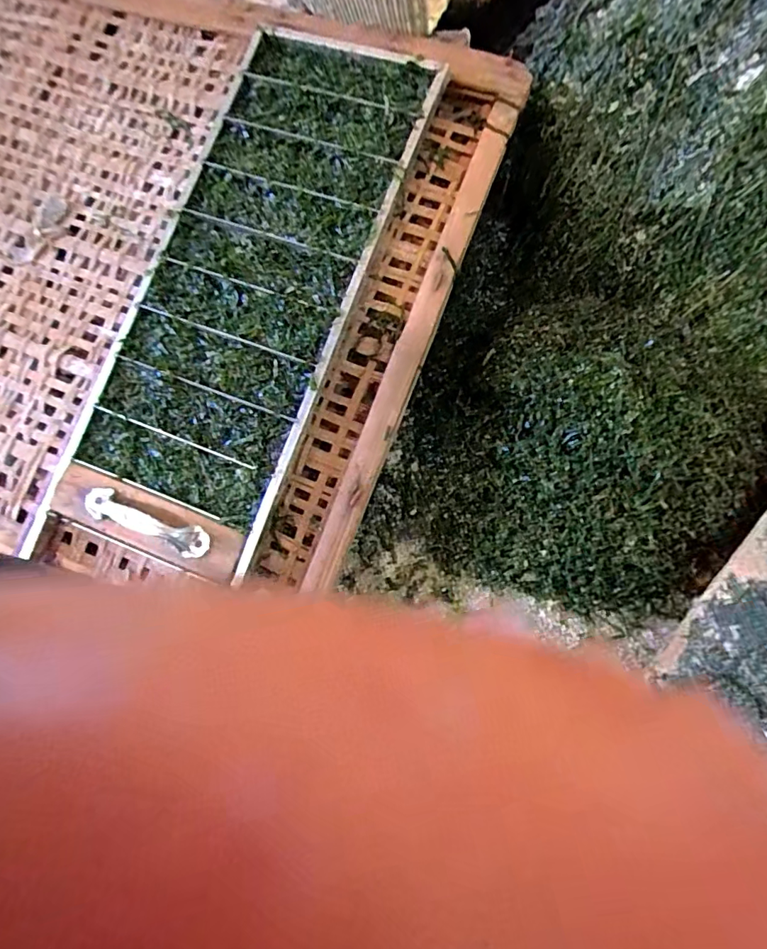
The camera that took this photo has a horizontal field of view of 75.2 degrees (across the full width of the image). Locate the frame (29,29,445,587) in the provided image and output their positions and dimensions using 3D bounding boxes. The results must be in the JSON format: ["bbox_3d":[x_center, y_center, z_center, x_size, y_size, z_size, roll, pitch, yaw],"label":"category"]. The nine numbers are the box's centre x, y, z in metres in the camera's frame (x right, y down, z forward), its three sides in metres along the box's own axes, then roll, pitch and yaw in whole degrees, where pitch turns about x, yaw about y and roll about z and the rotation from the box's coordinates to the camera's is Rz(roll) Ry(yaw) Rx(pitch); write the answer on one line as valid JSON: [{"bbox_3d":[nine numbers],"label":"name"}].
[{"bbox_3d":[-0.180,-0.148,0.541,0.257,0.062,0.590,22,85,11],"label":"frame"}]

